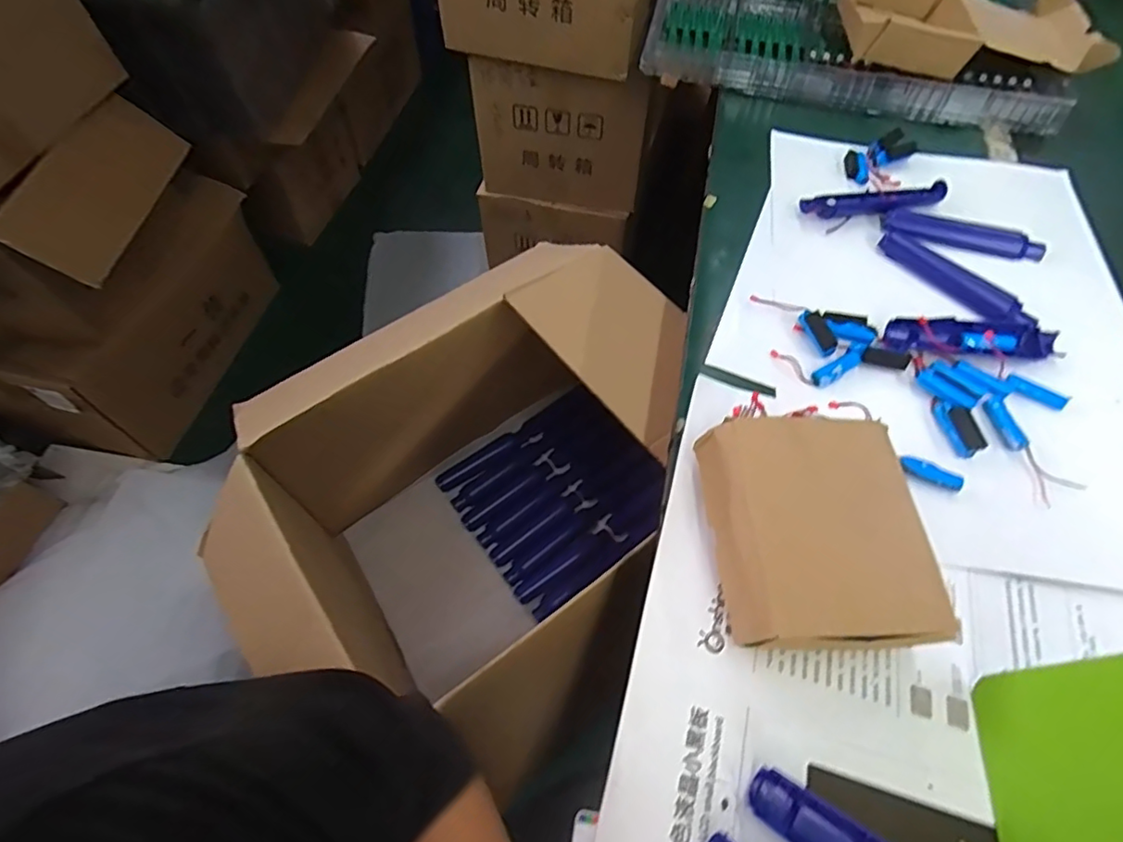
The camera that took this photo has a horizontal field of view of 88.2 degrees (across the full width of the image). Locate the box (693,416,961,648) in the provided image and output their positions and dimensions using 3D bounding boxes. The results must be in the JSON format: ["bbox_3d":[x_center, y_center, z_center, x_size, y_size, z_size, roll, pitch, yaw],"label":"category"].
[{"bbox_3d":[0.190,0.086,0.446,0.145,0.063,0.167,-2,59,-2],"label":"box"}]

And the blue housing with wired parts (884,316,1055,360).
[{"bbox_3d":[0.405,-0.085,0.568,0.165,0.026,0.043,6,59,3],"label":"blue housing with wired parts"}]

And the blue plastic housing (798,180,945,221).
[{"bbox_3d":[0.367,-0.259,0.681,0.176,0.015,0.029,-7,59,-5],"label":"blue plastic housing"}]

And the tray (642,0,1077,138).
[{"bbox_3d":[0.428,-0.623,0.873,0.551,0.056,0.429,11,59,6],"label":"tray"}]

